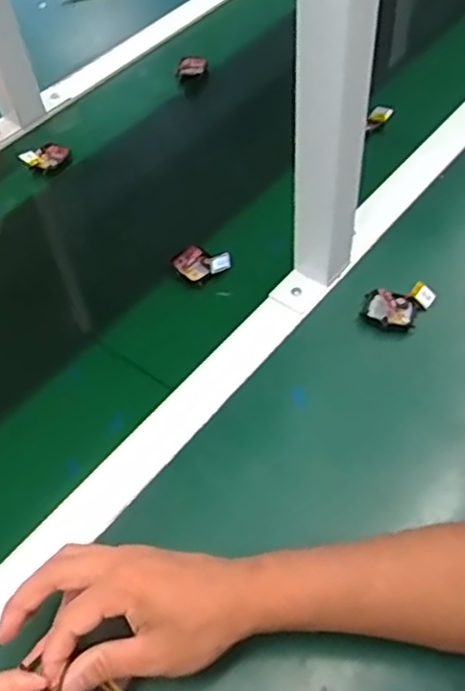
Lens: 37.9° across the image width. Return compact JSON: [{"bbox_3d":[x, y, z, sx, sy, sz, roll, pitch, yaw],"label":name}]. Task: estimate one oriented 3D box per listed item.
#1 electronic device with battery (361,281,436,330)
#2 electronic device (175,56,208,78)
[{"bbox_3d":[0.152,-0.035,0.608,0.065,0.014,0.041,-10,53,-3],"label":"electronic device with battery"},{"bbox_3d":[-0.053,-0.366,0.889,0.041,0.016,0.024,8,55,11],"label":"electronic device"}]

